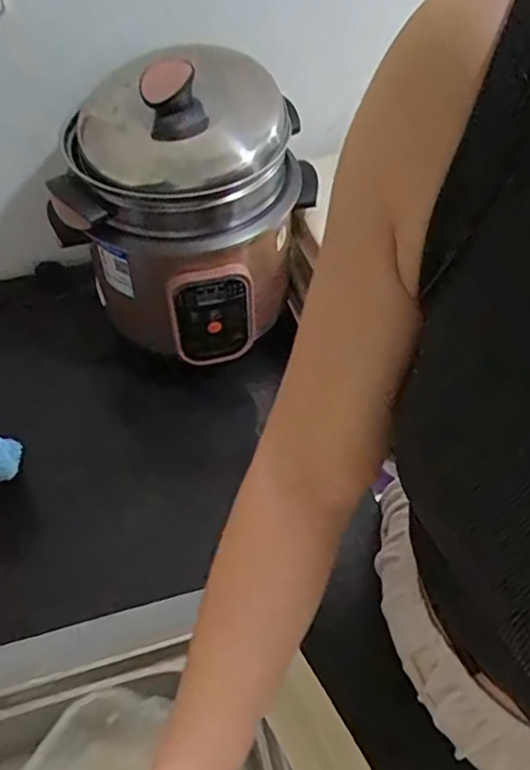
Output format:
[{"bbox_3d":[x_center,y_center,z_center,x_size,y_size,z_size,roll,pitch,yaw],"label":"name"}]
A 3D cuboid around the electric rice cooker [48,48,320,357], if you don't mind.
[{"bbox_3d":[-0.077,-0.190,0.632,0.193,0.243,0.225,25,56,19],"label":"electric rice cooker"}]

